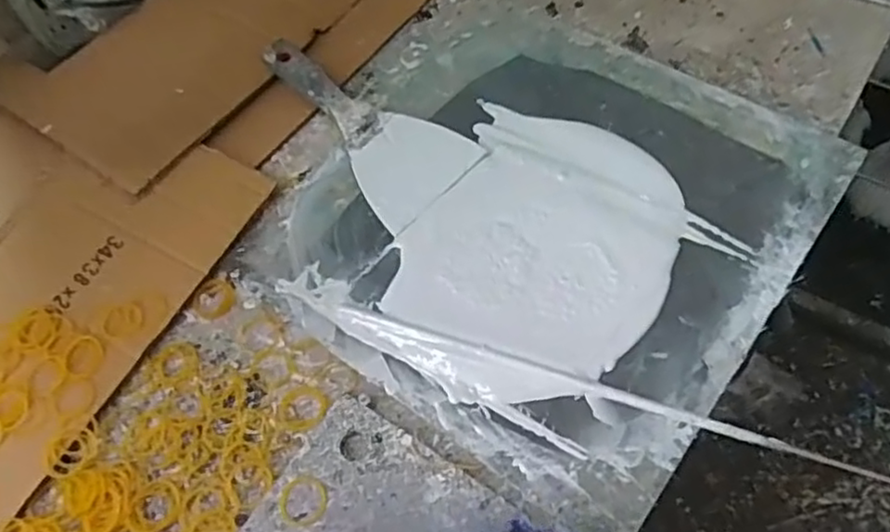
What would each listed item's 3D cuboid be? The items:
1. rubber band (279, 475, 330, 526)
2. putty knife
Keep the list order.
[{"bbox_3d":[-0.088,0.146,0.419,0.032,0.004,0.030,-3,62,5],"label":"rubber band"},{"bbox_3d":[-0.072,-0.121,0.550,0.094,0.022,0.201,-43,65,-15],"label":"putty knife"}]

